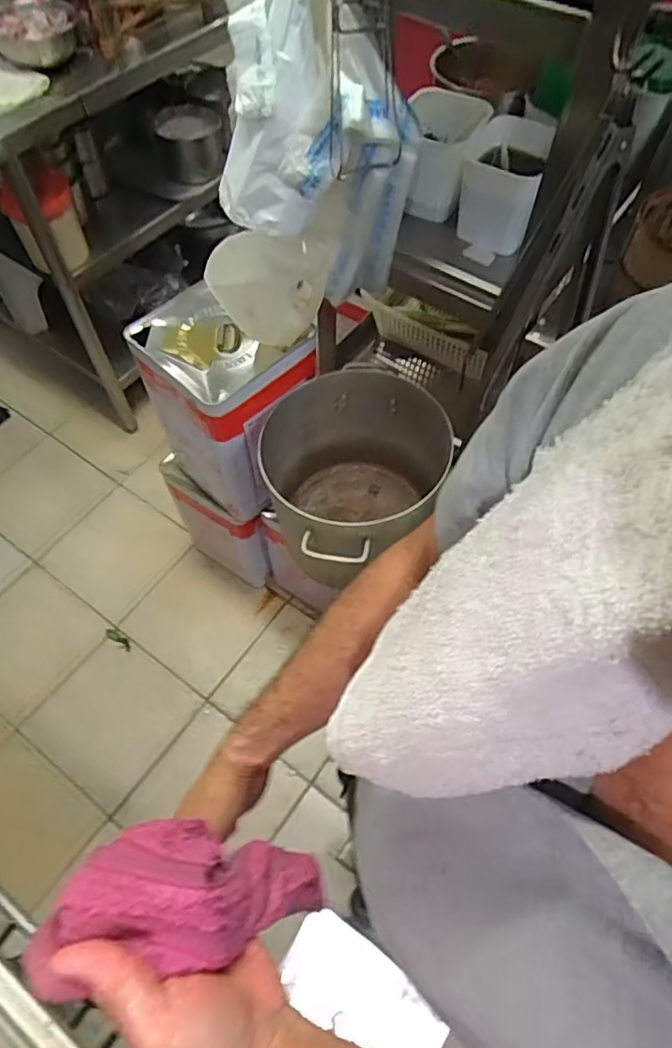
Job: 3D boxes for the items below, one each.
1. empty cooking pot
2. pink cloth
[{"bbox_3d":[0.062,-0.075,1.096,0.354,0.297,0.340,0,60,-1],"label":"empty cooking pot"},{"bbox_3d":[-0.065,0.216,0.354,0.065,0.204,0.068,-24,57,24],"label":"pink cloth"}]

